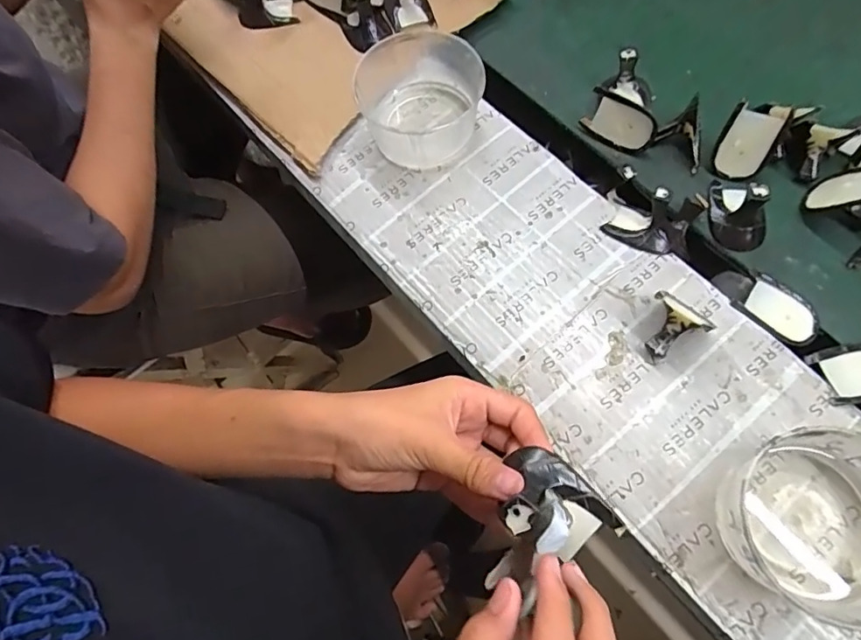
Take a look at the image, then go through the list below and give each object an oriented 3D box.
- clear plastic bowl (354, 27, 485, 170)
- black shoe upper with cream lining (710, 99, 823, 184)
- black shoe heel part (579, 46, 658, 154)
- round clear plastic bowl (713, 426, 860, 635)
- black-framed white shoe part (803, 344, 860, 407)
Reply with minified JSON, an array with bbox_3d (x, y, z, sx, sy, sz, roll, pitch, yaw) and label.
[{"bbox_3d":[-0.006,-0.203,0.504,0.105,0.061,0.112,-2,71,5],"label":"clear plastic bowl"},{"bbox_3d":[0.297,-0.166,0.487,0.055,0.051,0.069,33,76,15],"label":"black shoe upper with cream lining"},{"bbox_3d":[0.190,-0.209,0.512,0.069,0.043,0.076,23,74,12],"label":"black shoe heel part"},{"bbox_3d":[0.265,0.137,0.357,0.108,0.062,0.105,-2,71,5],"label":"round clear plastic bowl"},{"bbox_3d":[0.341,0.042,0.424,0.067,0.008,0.047,-13,68,-3],"label":"black-framed white shoe part"}]

